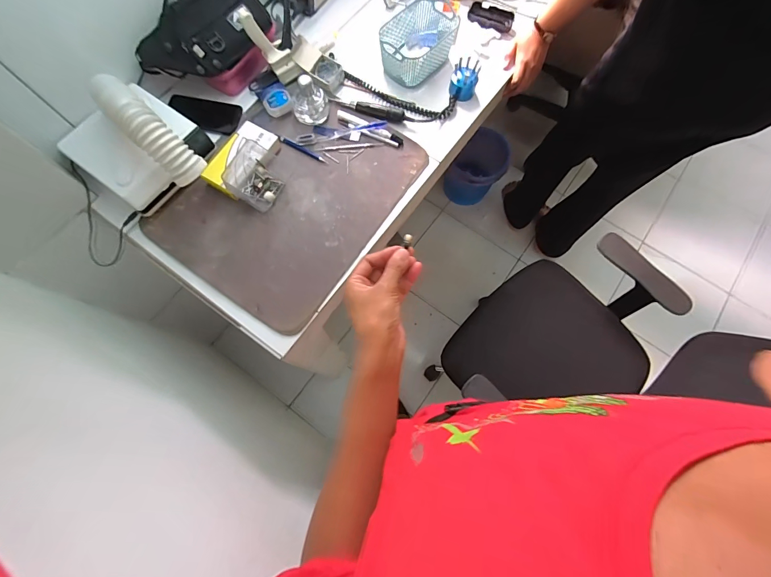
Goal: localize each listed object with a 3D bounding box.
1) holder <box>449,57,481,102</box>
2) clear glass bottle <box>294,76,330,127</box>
[{"bbox_3d":[0.173,-0.459,0.766,0.059,0.052,0.067,16,74,3],"label":"holder"},{"bbox_3d":[-0.161,-0.403,0.731,0.076,0.080,0.071,-13,74,-5],"label":"clear glass bottle"}]

